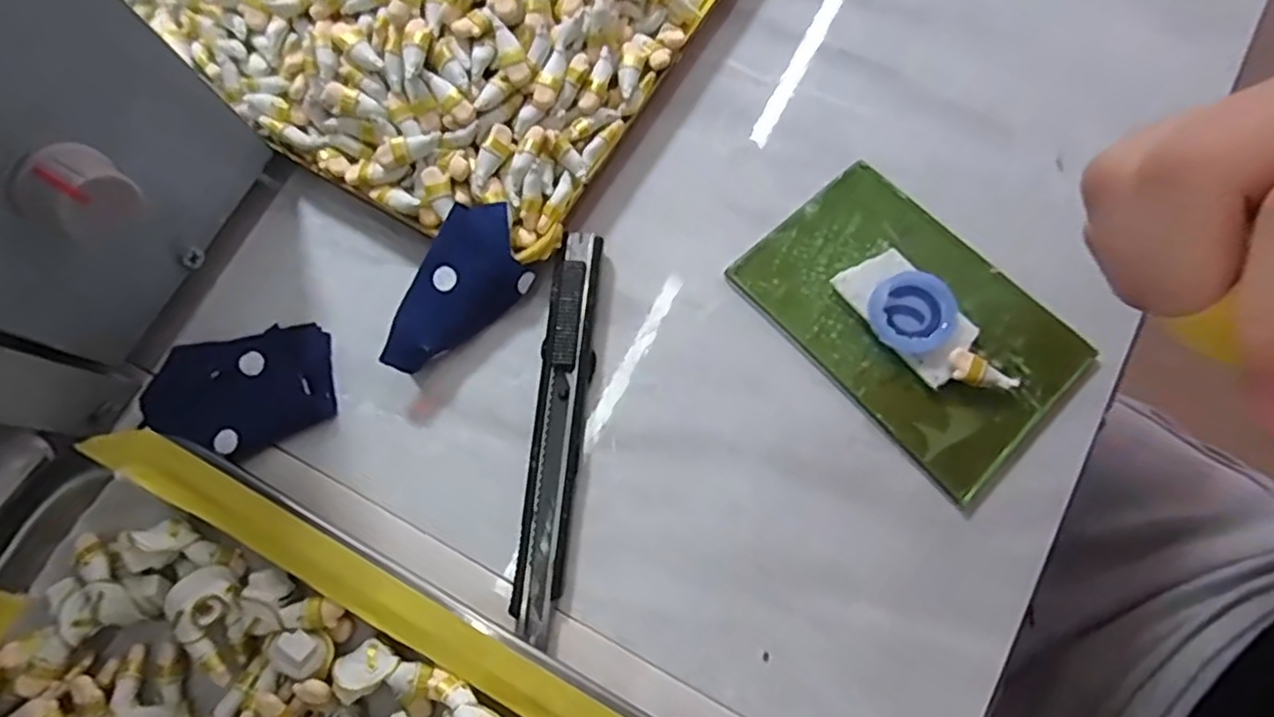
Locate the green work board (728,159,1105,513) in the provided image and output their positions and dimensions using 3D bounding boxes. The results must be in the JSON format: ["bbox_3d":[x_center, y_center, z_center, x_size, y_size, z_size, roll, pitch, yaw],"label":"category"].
[{"bbox_3d":[0.090,-0.014,0.229,0.065,0.008,0.102,-43,80,-7],"label":"green work board"}]

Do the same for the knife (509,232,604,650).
[{"bbox_3d":[-0.025,0.022,0.224,0.016,0.011,0.128,7,78,2],"label":"knife"}]

